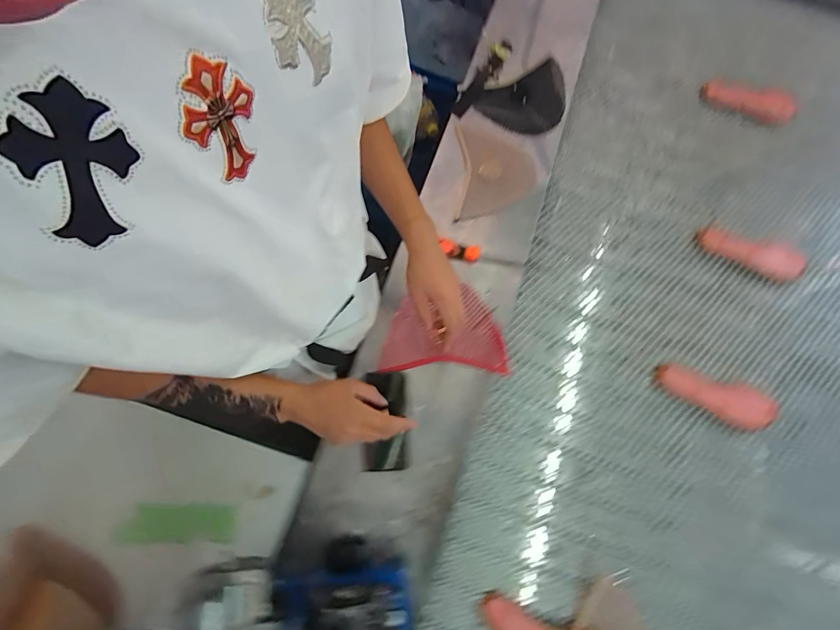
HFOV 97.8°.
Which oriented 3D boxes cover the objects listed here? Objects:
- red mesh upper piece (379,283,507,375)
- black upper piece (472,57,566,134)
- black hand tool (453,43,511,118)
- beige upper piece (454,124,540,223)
[{"bbox_3d":[0.038,0.035,0.674,0.225,0.024,0.152,-4,77,-10],"label":"red mesh upper piece"},{"bbox_3d":[0.235,-0.461,0.797,0.201,0.015,0.148,-22,78,-5],"label":"black upper piece"},{"bbox_3d":[0.139,-0.525,0.815,0.045,0.026,0.232,33,79,7],"label":"black hand tool"},{"bbox_3d":[0.157,-0.305,0.768,0.161,0.027,0.202,-3,77,-1],"label":"beige upper piece"}]

